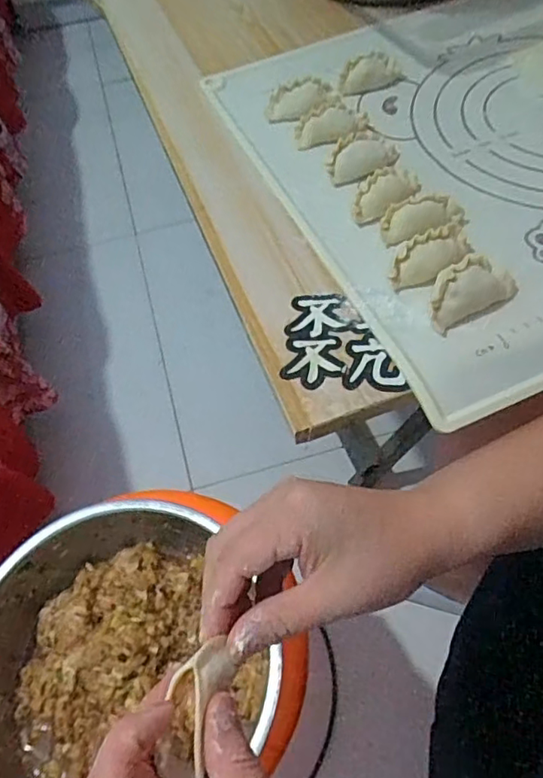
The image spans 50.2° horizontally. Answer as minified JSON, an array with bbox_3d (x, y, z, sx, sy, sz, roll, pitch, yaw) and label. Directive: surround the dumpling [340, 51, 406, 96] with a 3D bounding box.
[{"bbox_3d":[0.084,-0.268,0.491,0.056,0.018,0.024,-18,58,-8],"label":"dumpling"}]

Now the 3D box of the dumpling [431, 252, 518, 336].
[{"bbox_3d":[0.119,-0.060,0.349,0.060,0.021,0.029,-30,60,-15],"label":"dumpling"}]

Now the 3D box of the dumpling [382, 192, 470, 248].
[{"bbox_3d":[0.103,-0.115,0.389,0.059,0.020,0.021,-10,57,-3],"label":"dumpling"}]

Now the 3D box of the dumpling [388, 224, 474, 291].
[{"bbox_3d":[0.102,-0.084,0.370,0.060,0.019,0.022,-35,62,-18],"label":"dumpling"}]

